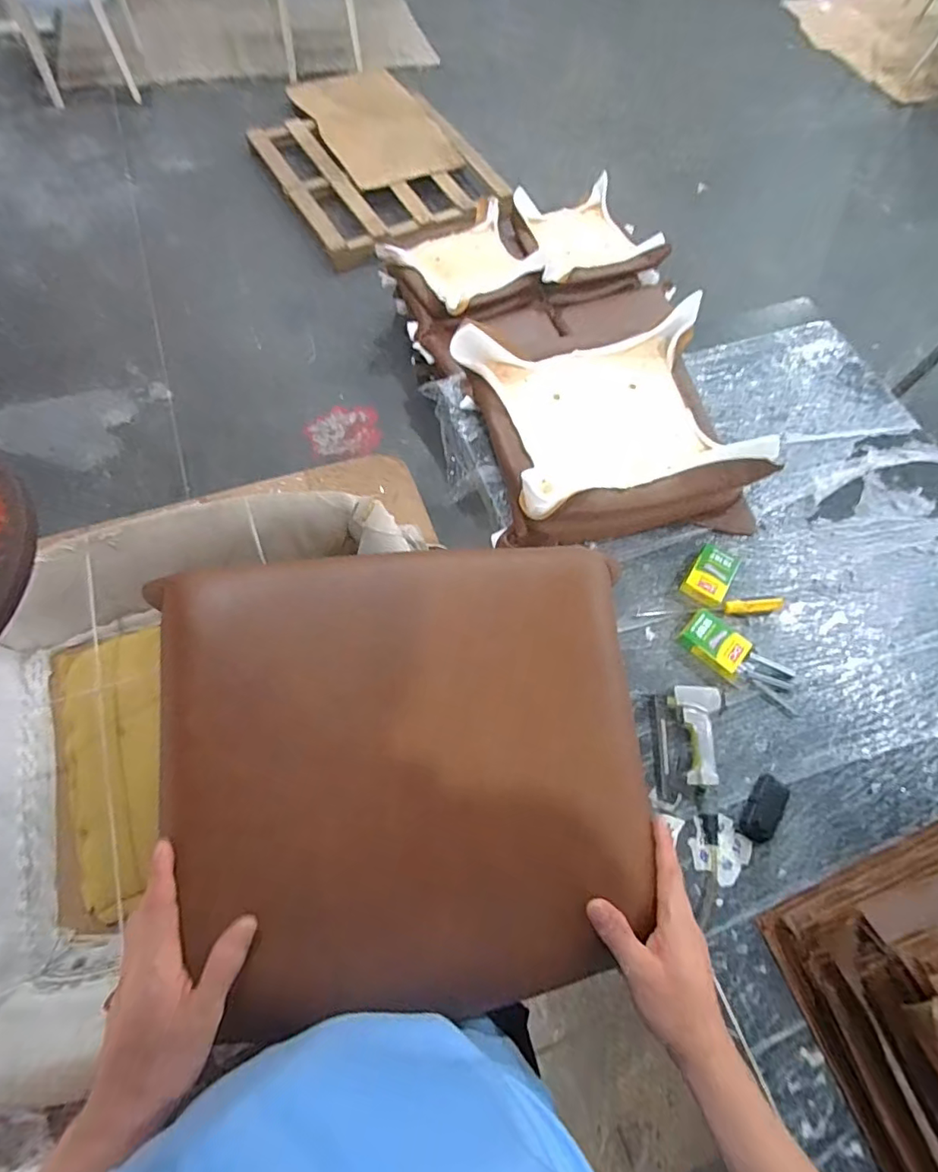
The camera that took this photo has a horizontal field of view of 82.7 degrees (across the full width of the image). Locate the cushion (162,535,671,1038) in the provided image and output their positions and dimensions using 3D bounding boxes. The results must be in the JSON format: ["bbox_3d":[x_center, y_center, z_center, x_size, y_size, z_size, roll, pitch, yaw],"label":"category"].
[{"bbox_3d":[-0.050,0.150,0.500,0.439,0.050,0.405,-4,67,-4],"label":"cushion"}]

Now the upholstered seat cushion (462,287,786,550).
[{"bbox_3d":[0.286,-0.321,1.111,0.509,0.176,0.460,-13,69,-10],"label":"upholstered seat cushion"}]

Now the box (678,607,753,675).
[{"bbox_3d":[0.464,0.104,1.005,0.116,0.044,0.092,37,70,12],"label":"box"}]

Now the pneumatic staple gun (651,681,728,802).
[{"bbox_3d":[0.382,0.272,0.929,0.126,0.042,0.192,7,67,0],"label":"pneumatic staple gun"}]

